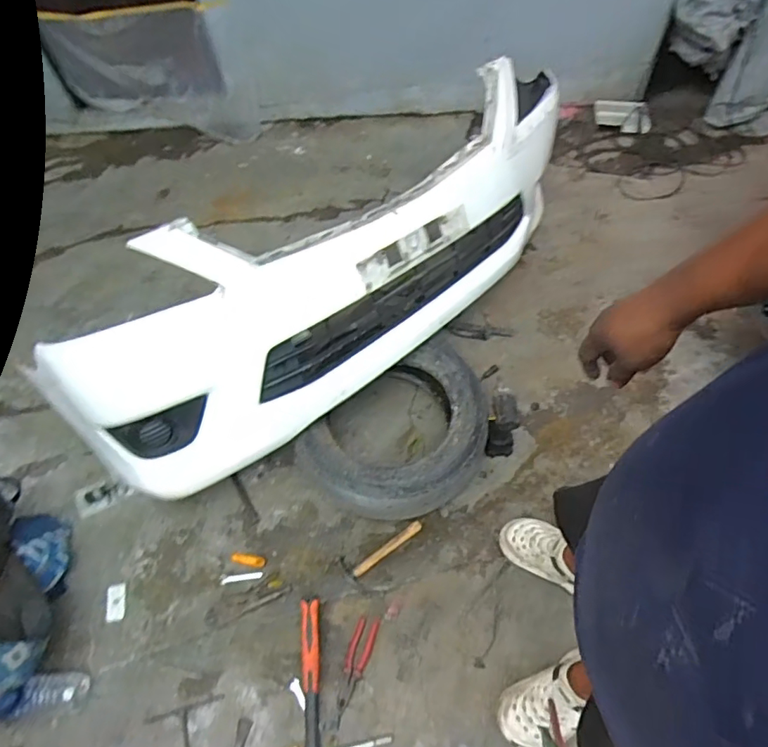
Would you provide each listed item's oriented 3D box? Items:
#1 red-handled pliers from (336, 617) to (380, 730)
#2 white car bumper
[{"bbox_3d":[-0.070,0.685,1.229,0.052,0.014,0.229,15,61,14],"label":"red-handled pliers"},{"bbox_3d":[-0.095,-0.305,1.427,1.545,0.414,0.455,-41,63,-18],"label":"white car bumper"}]

